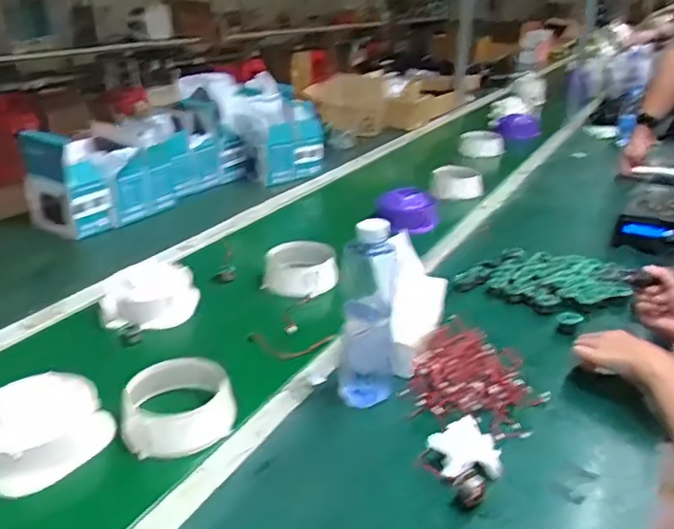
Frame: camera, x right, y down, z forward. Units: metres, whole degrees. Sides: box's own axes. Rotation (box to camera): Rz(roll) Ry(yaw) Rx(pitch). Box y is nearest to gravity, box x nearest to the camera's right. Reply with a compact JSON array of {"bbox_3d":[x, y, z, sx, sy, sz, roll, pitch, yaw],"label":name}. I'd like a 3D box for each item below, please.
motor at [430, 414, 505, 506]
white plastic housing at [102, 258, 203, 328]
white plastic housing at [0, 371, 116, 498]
[{"bbox_3d":[0.148,0.212,0.650,0.070,0.030,0.103,-5,26,-13],"label":"motor"},{"bbox_3d":[-0.300,0.051,0.968,0.145,0.078,0.117,-7,27,-15],"label":"white plastic housing"},{"bbox_3d":[-0.337,0.182,0.678,0.112,0.072,0.139,19,31,32],"label":"white plastic housing"}]

